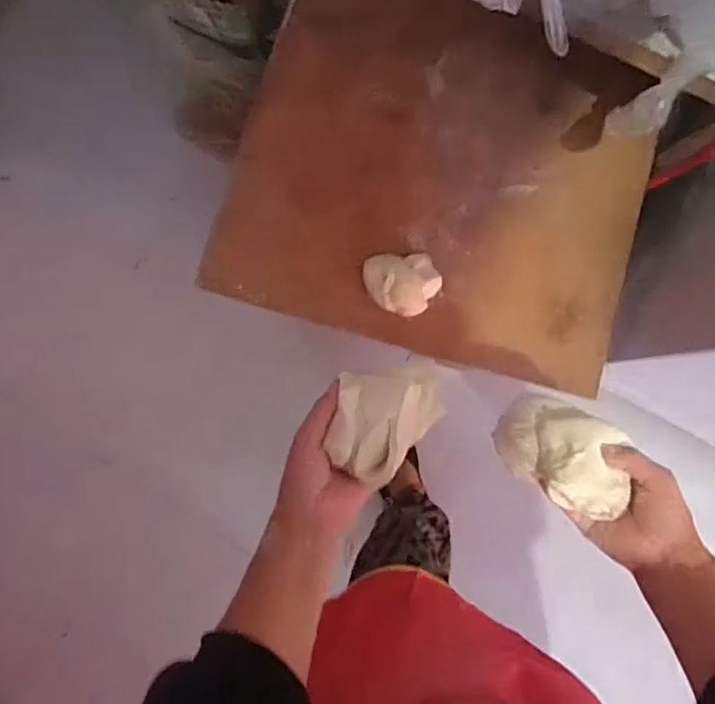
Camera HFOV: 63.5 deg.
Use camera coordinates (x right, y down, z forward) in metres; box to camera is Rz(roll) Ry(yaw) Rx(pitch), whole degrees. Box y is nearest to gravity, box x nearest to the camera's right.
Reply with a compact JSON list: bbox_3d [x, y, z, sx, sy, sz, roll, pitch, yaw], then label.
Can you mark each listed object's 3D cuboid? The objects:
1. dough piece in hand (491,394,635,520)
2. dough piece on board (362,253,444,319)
[{"bbox_3d":[0.186,0.090,0.512,0.112,0.071,0.078,35,88,4],"label":"dough piece in hand"},{"bbox_3d":[0.065,-0.098,0.834,0.112,0.057,0.094,0,86,2],"label":"dough piece on board"}]

